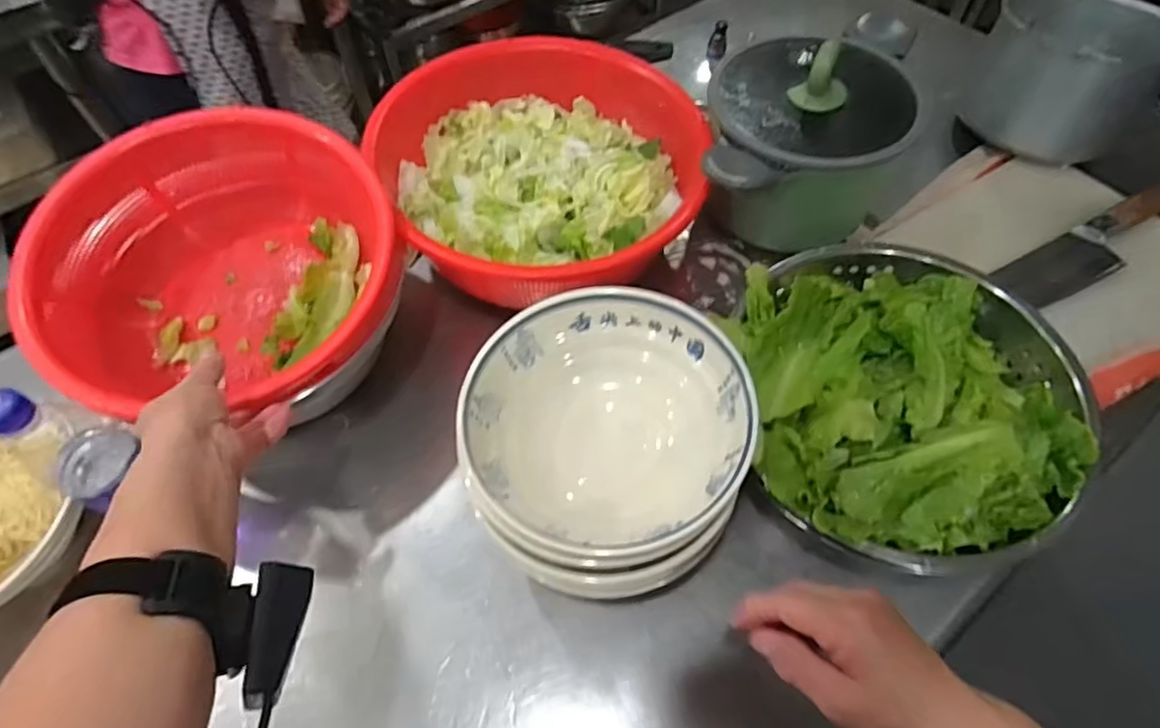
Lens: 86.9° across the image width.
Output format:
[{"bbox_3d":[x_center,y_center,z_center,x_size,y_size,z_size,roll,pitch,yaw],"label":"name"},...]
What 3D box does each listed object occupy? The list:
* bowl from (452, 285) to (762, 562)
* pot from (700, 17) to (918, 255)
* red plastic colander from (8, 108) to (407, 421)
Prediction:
[{"bbox_3d":[0.022,0.045,0.480,0.209,0.078,0.200,-1,59,1],"label":"bowl"},{"bbox_3d":[0.257,-0.270,0.717,0.215,0.175,0.265,5,59,5],"label":"pot"},{"bbox_3d":[-0.335,-0.087,0.598,0.316,0.133,0.304,-9,59,-4],"label":"red plastic colander"}]

